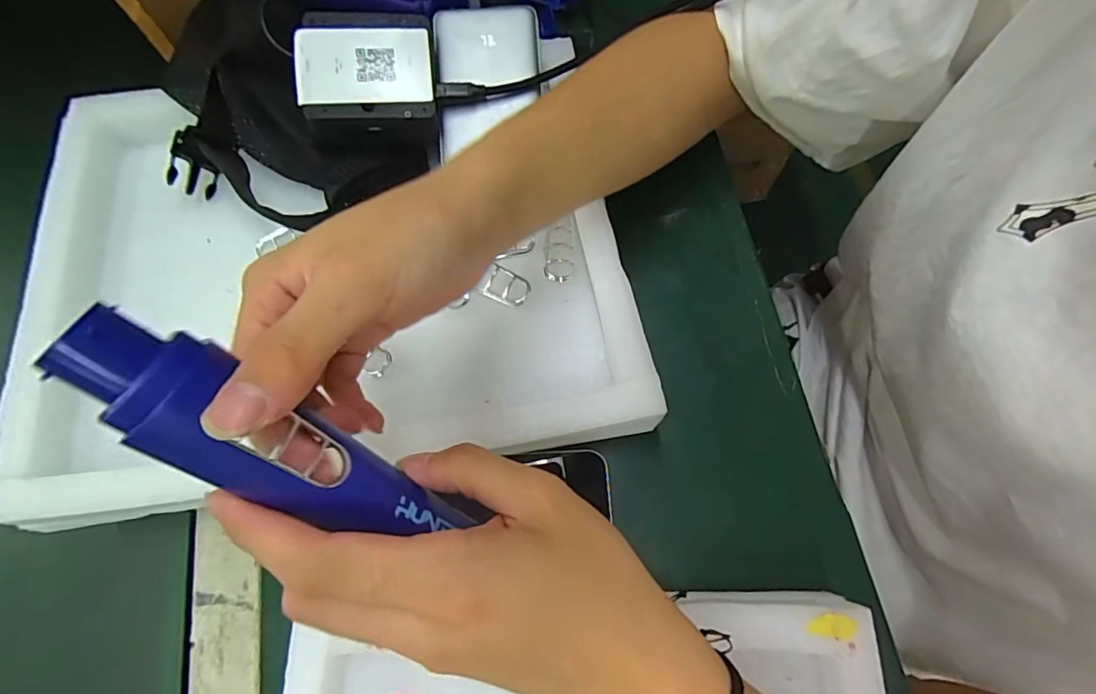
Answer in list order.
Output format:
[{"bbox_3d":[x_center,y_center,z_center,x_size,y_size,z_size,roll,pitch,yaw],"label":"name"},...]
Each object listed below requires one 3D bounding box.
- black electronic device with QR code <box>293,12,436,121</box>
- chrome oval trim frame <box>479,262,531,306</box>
[{"bbox_3d":[-0.113,-0.174,0.330,0.080,0.019,0.068,-7,71,-1],"label":"black electronic device with QR code"},{"bbox_3d":[-0.026,-0.038,0.341,0.030,0.009,0.020,30,75,11],"label":"chrome oval trim frame"}]

